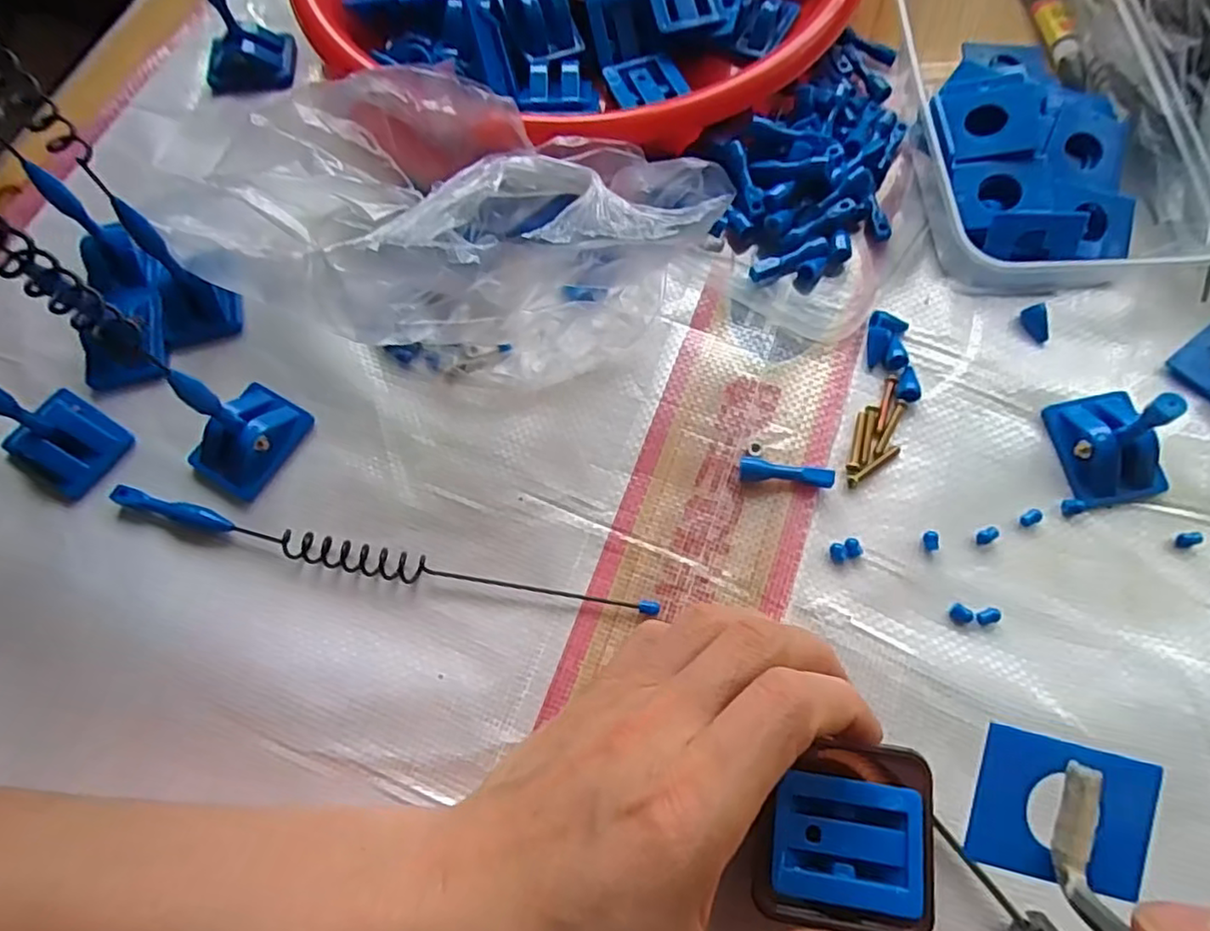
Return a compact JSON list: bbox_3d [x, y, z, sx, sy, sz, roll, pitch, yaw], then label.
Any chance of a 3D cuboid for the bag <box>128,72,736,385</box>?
[{"bbox_3d":[-0.075,-0.101,0.275,0.229,0.074,0.110,11,71,7],"label":"bag"}]

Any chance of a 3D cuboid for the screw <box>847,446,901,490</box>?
[{"bbox_3d":[0.110,-0.001,0.267,0.027,0.004,0.005,-37,72,-10],"label":"screw"}]

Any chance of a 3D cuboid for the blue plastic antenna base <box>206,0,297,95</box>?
[{"bbox_3d":[-0.193,-0.227,0.333,0.044,0.051,0.034,-4,70,1],"label":"blue plastic antenna base"}]

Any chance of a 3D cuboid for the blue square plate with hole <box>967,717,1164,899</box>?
[{"bbox_3d":[0.106,0.080,0.151,0.039,0.004,0.031,14,82,6],"label":"blue square plate with hole"}]

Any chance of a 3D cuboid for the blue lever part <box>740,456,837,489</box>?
[{"bbox_3d":[0.074,0.003,0.264,0.037,0.009,0.011,6,70,5],"label":"blue lever part"}]

